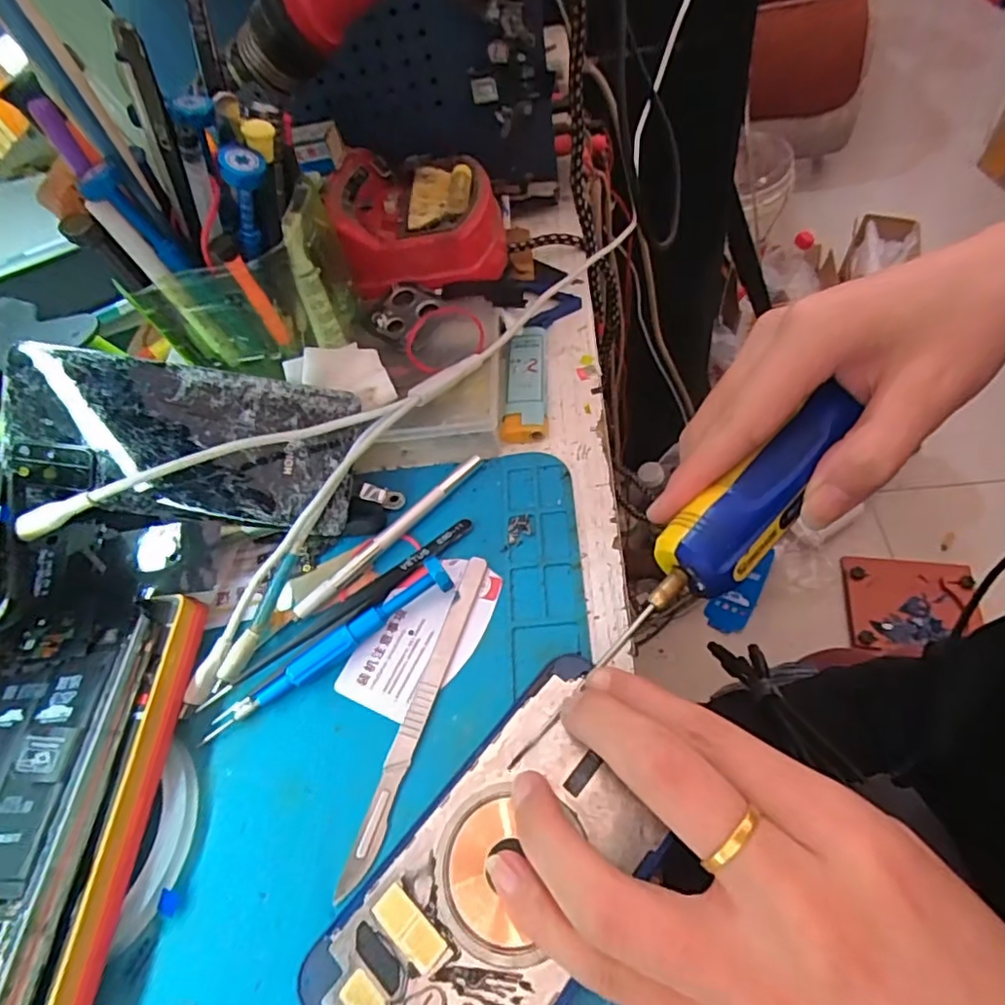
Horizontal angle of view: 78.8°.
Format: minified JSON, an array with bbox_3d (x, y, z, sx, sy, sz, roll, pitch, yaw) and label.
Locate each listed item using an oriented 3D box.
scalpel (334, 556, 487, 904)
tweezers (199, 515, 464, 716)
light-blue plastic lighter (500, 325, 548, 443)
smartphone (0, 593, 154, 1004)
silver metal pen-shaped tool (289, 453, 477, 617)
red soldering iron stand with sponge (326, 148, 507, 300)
[{"bbox_3d":[-0.032,0.081,0.244,0.010,0.007,0.133,10,58,18],"label":"scalpel"},{"bbox_3d":[-0.067,0.046,0.267,0.132,0.004,0.011,-38,57,-15],"label":"tweezers"},{"bbox_3d":[0.013,-0.066,0.330,0.023,0.013,0.077,-3,55,9],"label":"light-blue plastic lighter"},{"bbox_3d":[-0.189,0.109,0.229,0.073,0.011,0.157,-7,55,7],"label":"smartphone"},{"bbox_3d":[-0.051,0.014,0.289,0.007,0.011,0.110,39,65,25],"label":"silver metal pen-shaped tool"},{"bbox_3d":[-0.047,-0.168,0.358,0.092,0.043,0.093,-11,55,3],"label":"red soldering iron stand with sponge"}]

